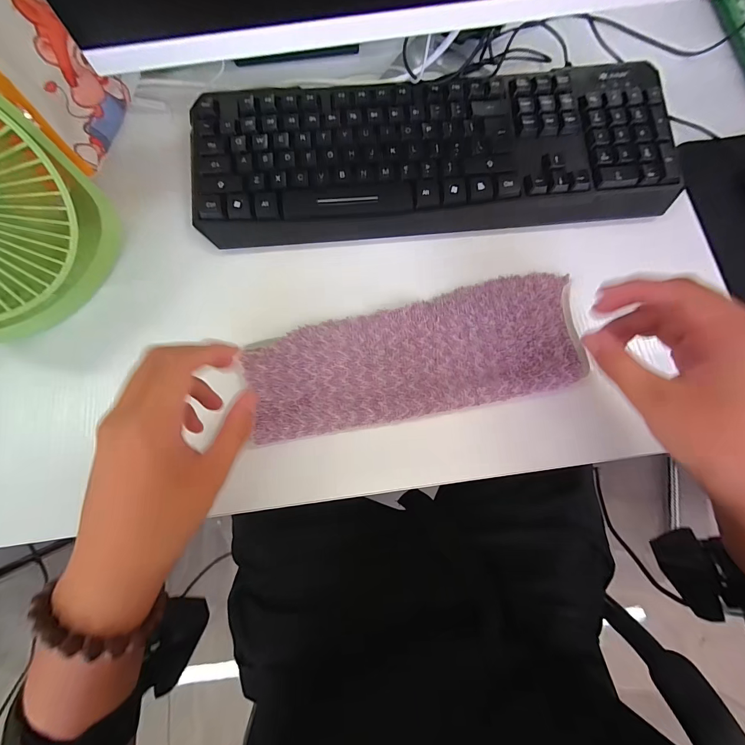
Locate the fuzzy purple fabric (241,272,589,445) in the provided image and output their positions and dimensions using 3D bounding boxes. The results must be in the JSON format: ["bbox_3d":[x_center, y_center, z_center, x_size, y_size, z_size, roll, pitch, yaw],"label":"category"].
[{"bbox_3d":[0.037,-0.013,0.283,0.272,0.020,0.096,-13,81,-3],"label":"fuzzy purple fabric"}]

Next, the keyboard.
[{"bbox_3d":[0.054,-0.197,0.321,0.420,0.035,0.149,-6,81,1],"label":"keyboard"}]

